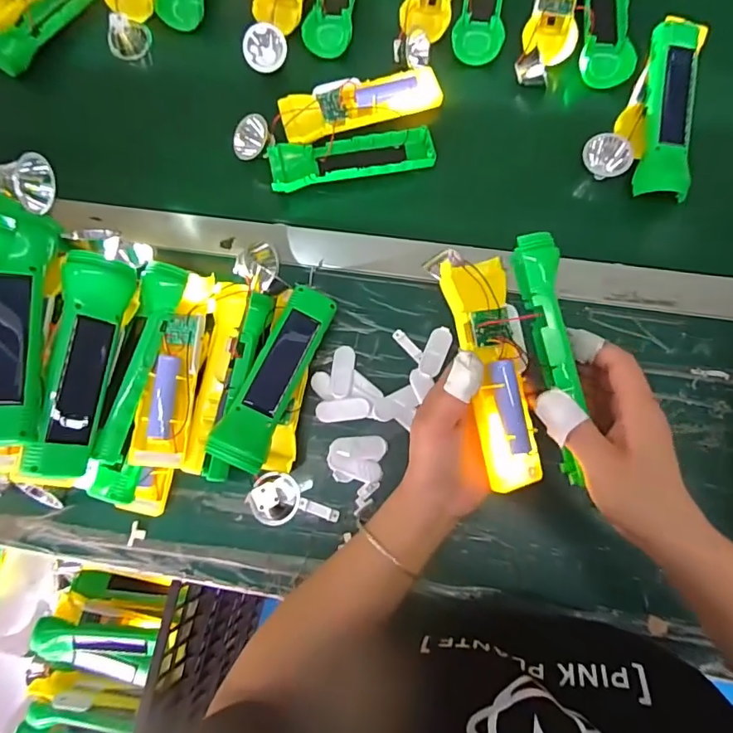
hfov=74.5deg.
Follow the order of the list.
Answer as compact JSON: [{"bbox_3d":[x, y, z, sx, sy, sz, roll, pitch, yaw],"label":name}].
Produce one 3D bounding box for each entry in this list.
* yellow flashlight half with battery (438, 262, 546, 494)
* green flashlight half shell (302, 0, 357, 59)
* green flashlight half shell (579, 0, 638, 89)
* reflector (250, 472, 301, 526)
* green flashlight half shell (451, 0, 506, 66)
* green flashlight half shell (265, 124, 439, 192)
[{"bbox_3d":[0.090,0.004,0.337,0.045,0.022,0.160,-10,85,-2],"label":"yellow flashlight half with battery"},{"bbox_3d":[-0.033,-0.421,0.549,0.050,0.033,0.171,8,74,4],"label":"green flashlight half shell"},{"bbox_3d":[0.257,-0.371,0.513,0.054,0.024,0.160,9,74,4],"label":"green flashlight half shell"},{"bbox_3d":[-0.079,0.115,0.416,0.037,0.029,0.044,37,78,11],"label":"reflector"},{"bbox_3d":[0.128,-0.402,0.524,0.050,0.025,0.161,9,74,4],"label":"green flashlight half shell"},{"bbox_3d":[-0.014,-0.208,0.492,0.164,0.020,0.049,-8,73,-1],"label":"green flashlight half shell"}]

